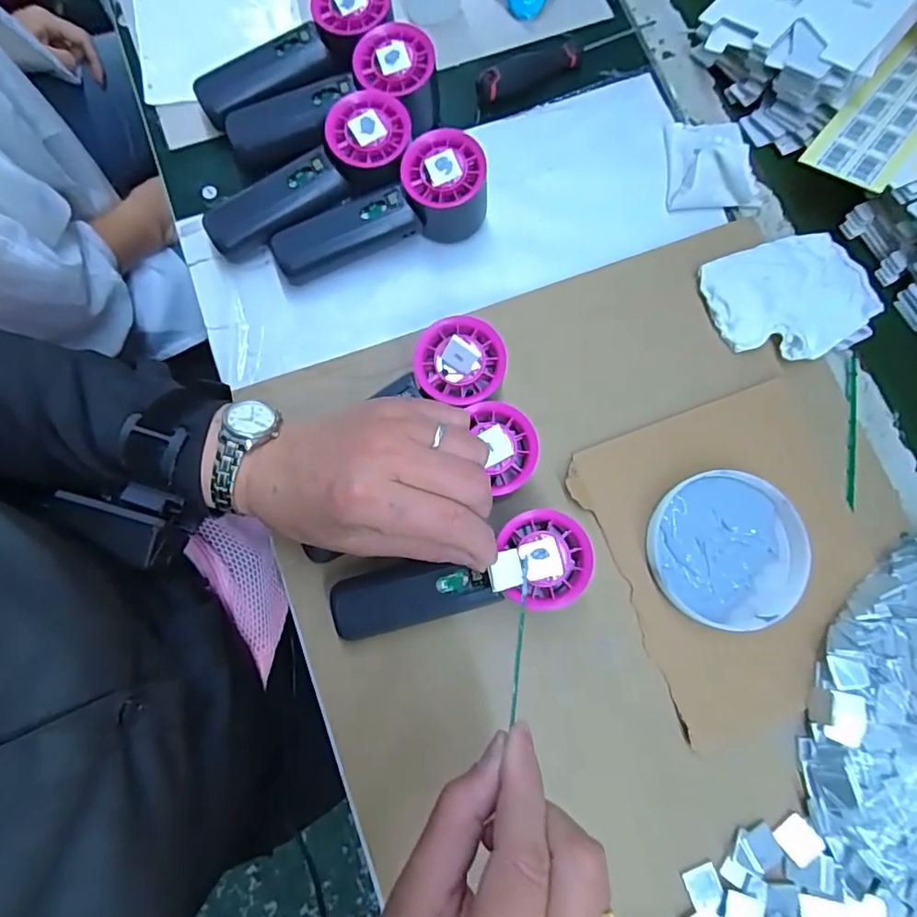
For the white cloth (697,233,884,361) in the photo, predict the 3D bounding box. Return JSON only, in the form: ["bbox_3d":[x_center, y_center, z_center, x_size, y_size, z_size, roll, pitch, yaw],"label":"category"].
[{"bbox_3d":[0.244,-0.117,0.405,0.119,0.016,0.089,-17,79,-4],"label":"white cloth"}]

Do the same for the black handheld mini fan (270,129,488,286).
[{"bbox_3d":[-0.056,-0.174,0.390,0.151,0.057,0.048,-19,80,-5],"label":"black handheld mini fan"}]

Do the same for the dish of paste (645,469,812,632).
[{"bbox_3d":[0.176,0.060,0.367,0.100,0.019,0.098,0,79,-1],"label":"dish of paste"}]

